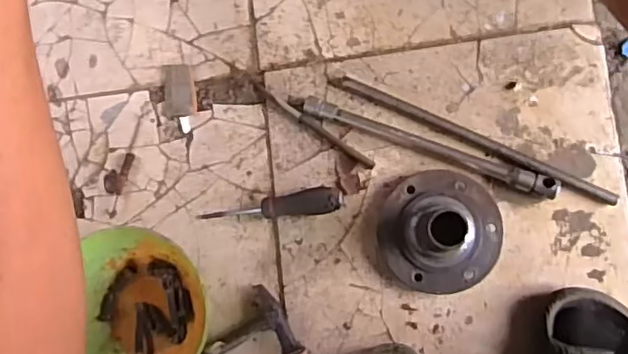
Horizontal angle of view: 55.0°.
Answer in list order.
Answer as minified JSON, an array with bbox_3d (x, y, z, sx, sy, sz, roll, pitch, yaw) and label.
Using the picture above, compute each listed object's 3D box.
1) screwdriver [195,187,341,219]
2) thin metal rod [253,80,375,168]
[{"bbox_3d":[-0.052,0.036,0.721,0.174,0.031,0.030,-8,84,17],"label":"screwdriver"},{"bbox_3d":[-0.003,-0.062,0.719,0.174,0.015,0.011,36,87,6],"label":"thin metal rod"}]

